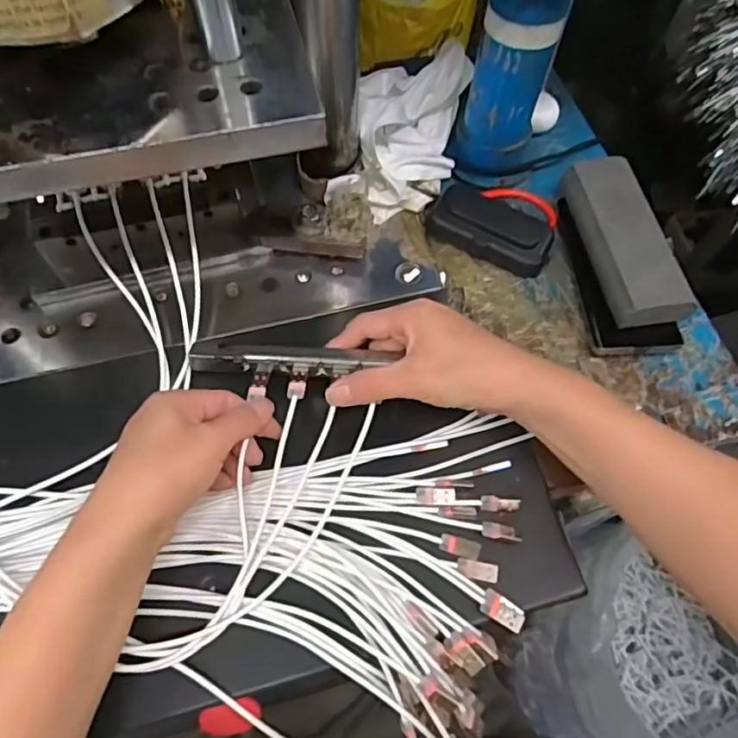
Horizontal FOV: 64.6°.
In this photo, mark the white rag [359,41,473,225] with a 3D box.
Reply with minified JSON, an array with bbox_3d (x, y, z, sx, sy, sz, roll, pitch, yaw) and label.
[{"bbox_3d":[0.036,-0.217,0.531,0.088,0.064,0.159,11,64,3],"label":"white rag"}]

